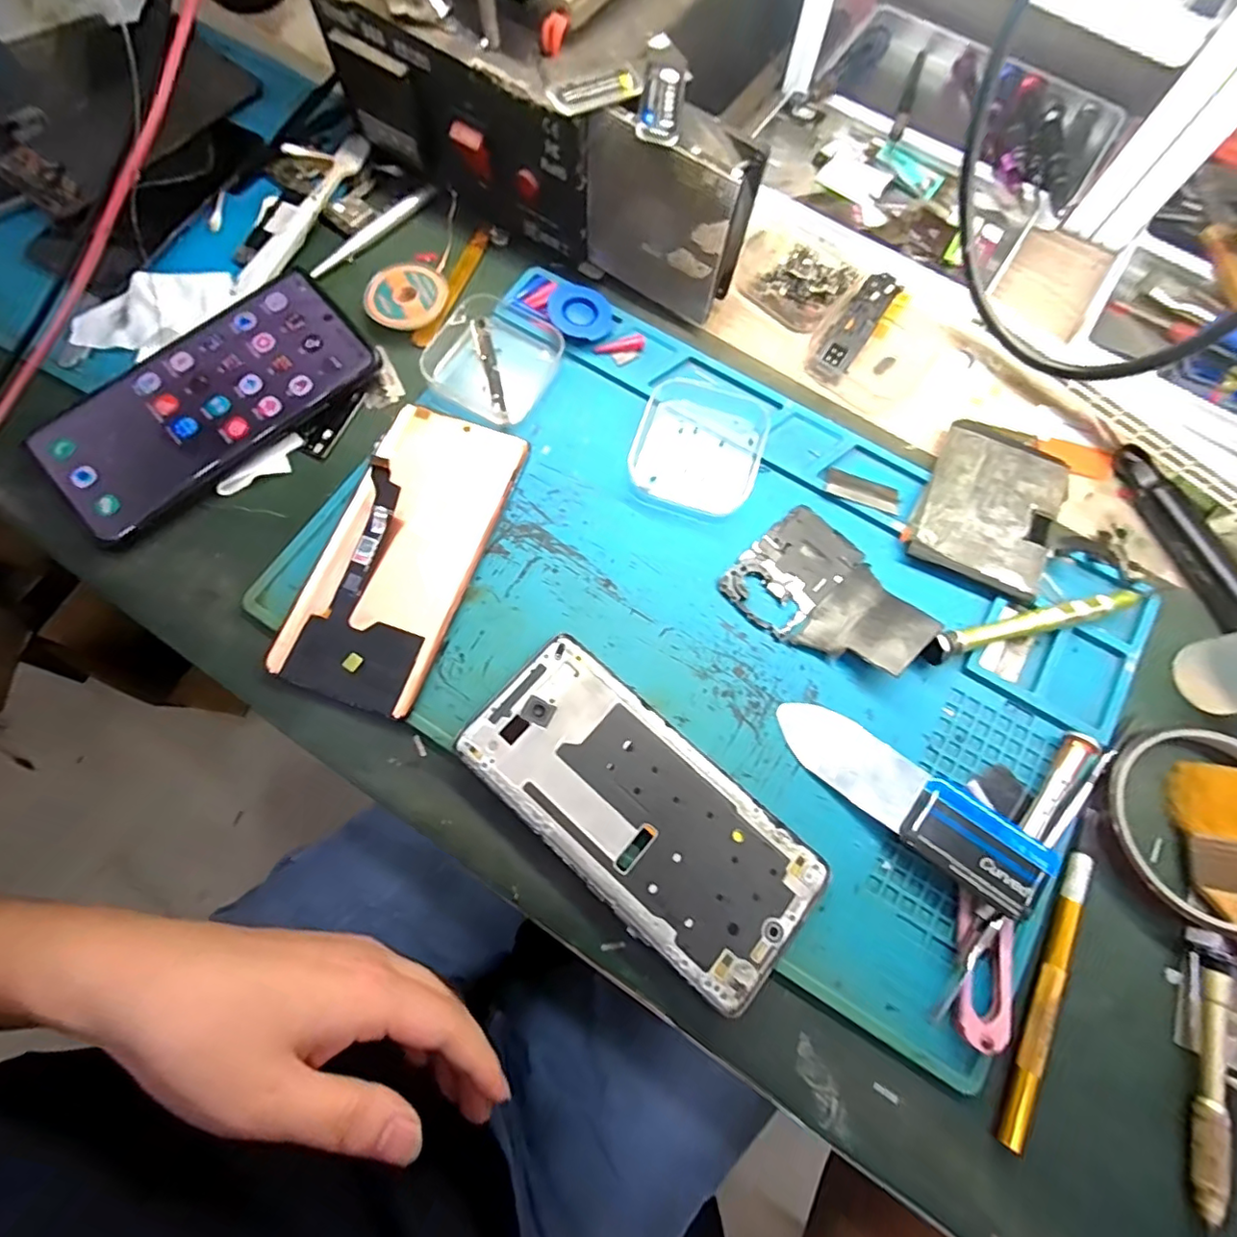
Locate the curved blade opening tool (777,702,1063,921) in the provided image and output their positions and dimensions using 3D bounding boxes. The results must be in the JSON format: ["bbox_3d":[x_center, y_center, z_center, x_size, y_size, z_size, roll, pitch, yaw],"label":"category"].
[{"bbox_3d":[0.125,0.077,0.247,0.120,0.005,0.034,35,78,17],"label":"curved blade opening tool"}]

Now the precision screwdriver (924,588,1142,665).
[{"bbox_3d":[0.194,0.003,0.269,0.107,0.015,0.012,-14,75,-6],"label":"precision screwdriver"}]

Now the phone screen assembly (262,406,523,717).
[{"bbox_3d":[-0.104,-0.035,0.273,0.070,0.014,0.152,20,74,2],"label":"phone screen assembly"}]

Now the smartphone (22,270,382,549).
[{"bbox_3d":[-0.209,-0.110,0.290,0.162,0.015,0.072,-41,79,-12],"label":"smartphone"}]

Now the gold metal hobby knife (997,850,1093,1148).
[{"bbox_3d":[0.174,0.151,0.229,0.007,0.007,0.114,27,75,6],"label":"gold metal hobby knife"}]

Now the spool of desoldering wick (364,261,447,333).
[{"bbox_3d":[-0.118,-0.179,0.315,0.044,0.009,0.041,0,74,-1],"label":"spool of desoldering wick"}]

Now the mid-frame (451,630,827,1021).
[{"bbox_3d":[0.008,0.082,0.245,0.155,0.011,0.073,41,77,10],"label":"mid-frame"}]

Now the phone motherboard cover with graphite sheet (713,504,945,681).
[{"bbox_3d":[0.102,-0.010,0.272,0.088,0.014,0.065,44,77,10],"label":"phone motherboard cover with graphite sheet"}]

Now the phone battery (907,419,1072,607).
[{"bbox_3d":[0.190,-0.057,0.289,0.065,0.010,0.086,28,75,6],"label":"phone battery"}]

